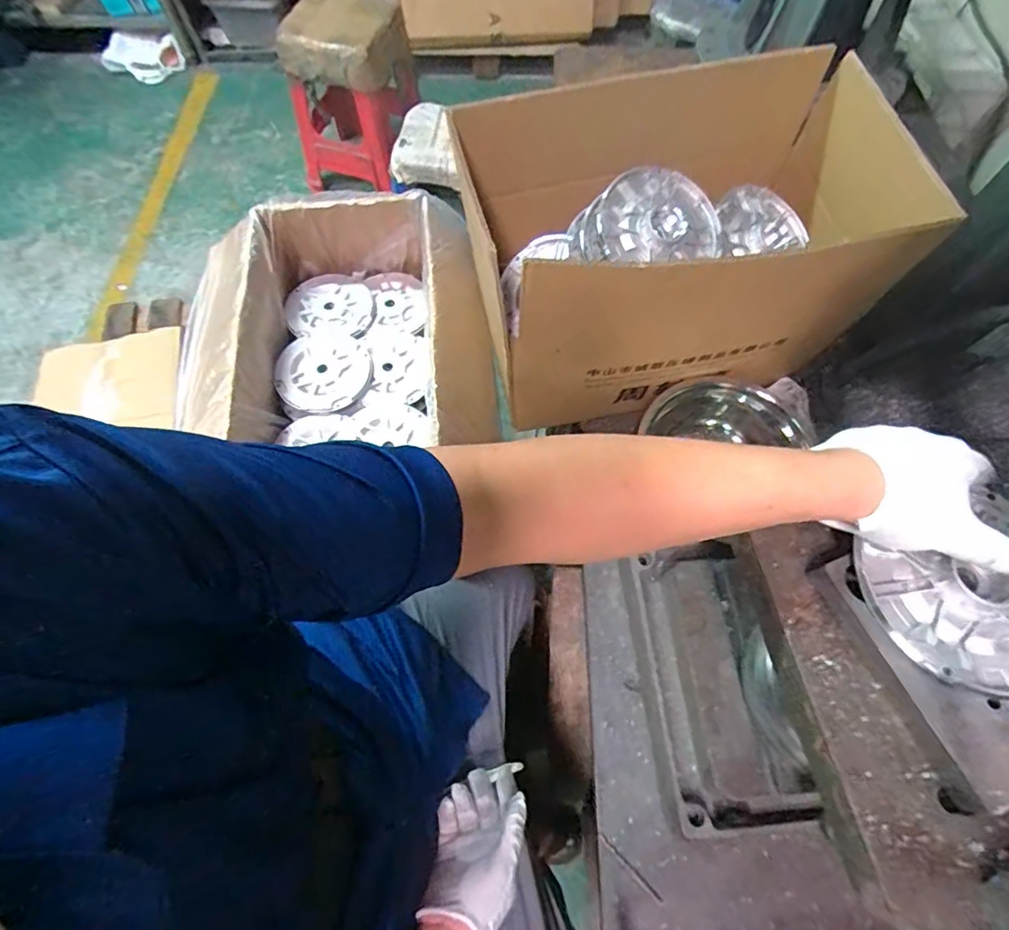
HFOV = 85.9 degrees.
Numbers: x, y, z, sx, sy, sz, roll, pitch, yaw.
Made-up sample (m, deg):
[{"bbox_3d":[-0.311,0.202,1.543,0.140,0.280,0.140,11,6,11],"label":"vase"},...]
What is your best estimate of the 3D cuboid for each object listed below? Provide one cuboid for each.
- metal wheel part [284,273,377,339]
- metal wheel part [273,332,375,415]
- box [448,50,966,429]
[{"bbox_3d":[-0.279,-0.258,0.874,0.133,0.020,0.122,1,65,0],"label":"metal wheel part"},{"bbox_3d":[-0.271,-0.142,0.811,0.136,0.025,0.140,40,71,16],"label":"metal wheel part"},{"bbox_3d":[0.203,-0.269,0.690,0.465,0.273,0.291,-10,66,-5],"label":"box"}]

